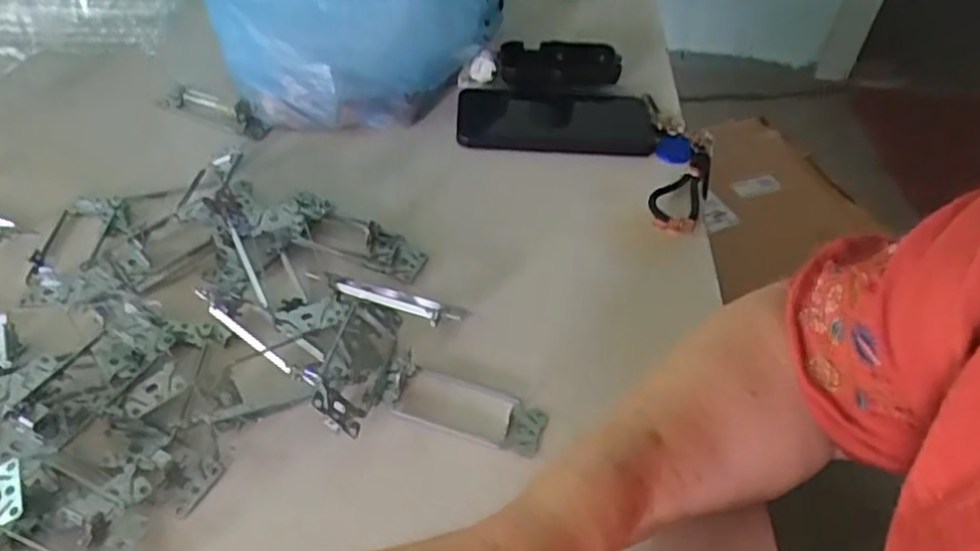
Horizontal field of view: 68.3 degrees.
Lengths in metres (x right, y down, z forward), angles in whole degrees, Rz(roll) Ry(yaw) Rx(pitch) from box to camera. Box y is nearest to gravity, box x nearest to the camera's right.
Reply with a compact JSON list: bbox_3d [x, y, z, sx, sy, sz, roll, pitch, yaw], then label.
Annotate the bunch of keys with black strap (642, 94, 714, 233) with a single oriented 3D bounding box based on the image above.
[{"bbox_3d":[0.158,-0.092,0.600,0.058,0.025,0.162,8,47,1],"label":"bunch of keys with black strap"}]

